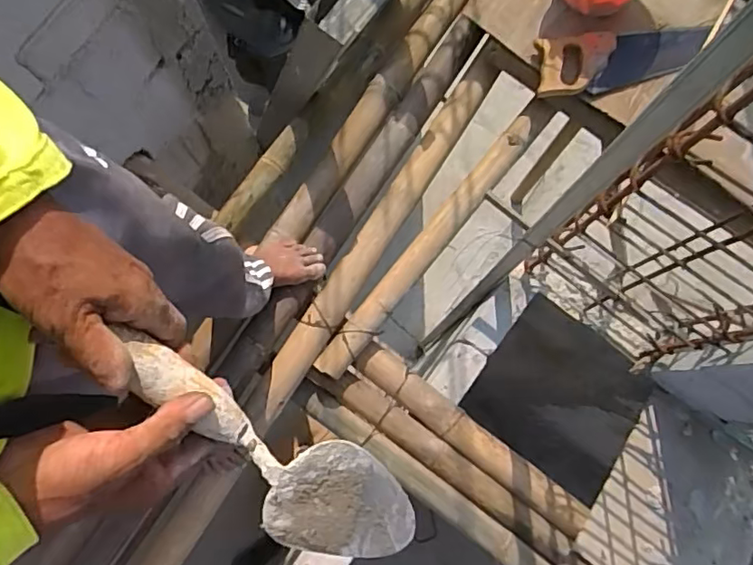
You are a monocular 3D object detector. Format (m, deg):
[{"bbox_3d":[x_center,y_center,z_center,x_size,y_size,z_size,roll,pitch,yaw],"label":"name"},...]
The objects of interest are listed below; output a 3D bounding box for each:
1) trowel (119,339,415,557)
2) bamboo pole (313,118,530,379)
[{"bbox_3d":[-0.060,0.118,0.376,0.232,0.037,0.073,41,81,-17],"label":"trowel"},{"bbox_3d":[0.116,-0.088,1.213,0.060,0.047,0.703,39,81,6],"label":"bamboo pole"}]

